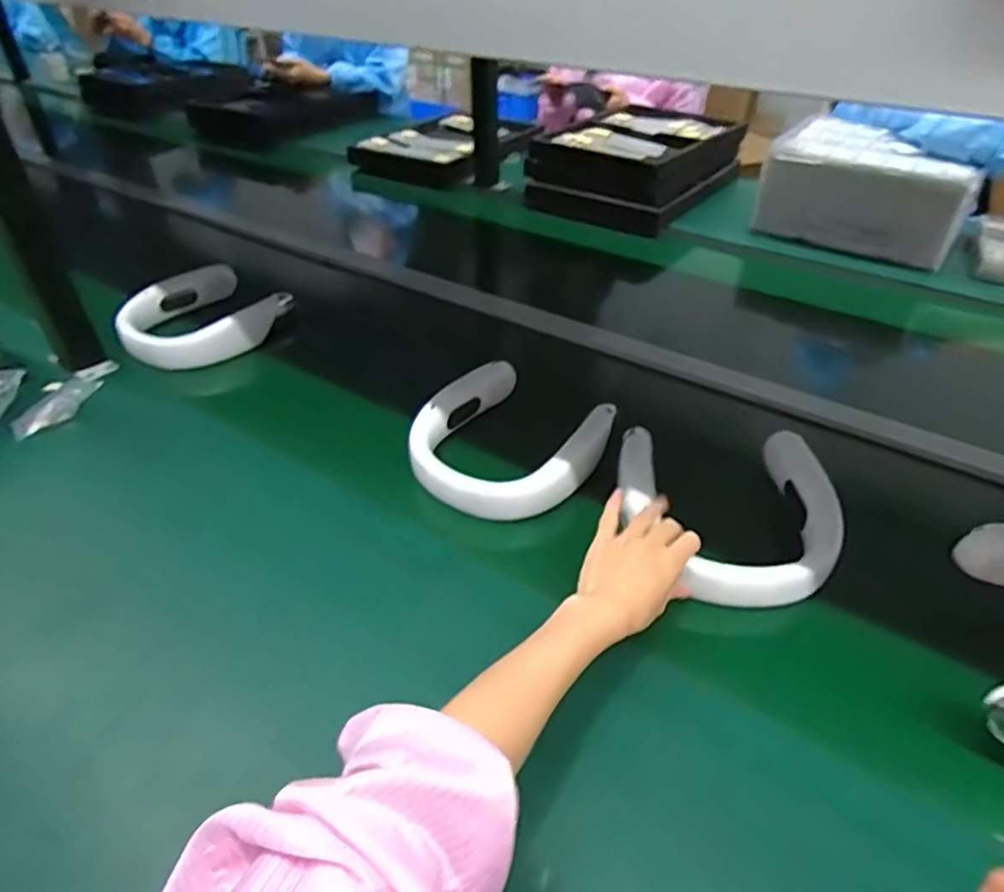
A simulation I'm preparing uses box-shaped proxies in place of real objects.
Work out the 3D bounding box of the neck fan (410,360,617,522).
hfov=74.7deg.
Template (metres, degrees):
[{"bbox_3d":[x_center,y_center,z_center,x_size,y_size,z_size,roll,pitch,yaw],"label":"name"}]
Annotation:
[{"bbox_3d":[-0.004,-0.005,0.693,0.187,0.050,0.218,29,48,30],"label":"neck fan"}]

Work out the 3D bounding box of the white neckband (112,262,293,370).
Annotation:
[{"bbox_3d":[-0.410,-0.175,0.904,0.209,0.054,0.197,-33,50,-33],"label":"white neckband"}]

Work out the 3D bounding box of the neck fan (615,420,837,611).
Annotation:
[{"bbox_3d":[0.213,0.058,0.618,0.192,0.038,0.190,-2,40,-3],"label":"neck fan"}]

